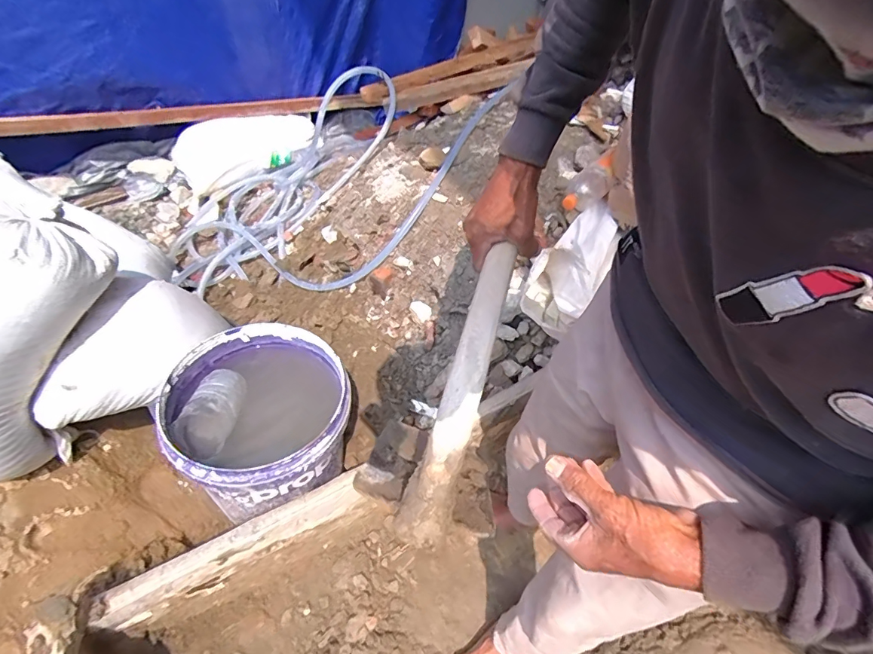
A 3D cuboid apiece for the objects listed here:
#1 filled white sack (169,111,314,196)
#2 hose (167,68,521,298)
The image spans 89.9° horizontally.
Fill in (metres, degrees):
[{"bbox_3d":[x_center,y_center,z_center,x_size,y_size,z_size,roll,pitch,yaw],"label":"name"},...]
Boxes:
[{"bbox_3d":[-0.687,-0.674,1.641,0.525,0.133,0.250,-25,56,-26],"label":"filled white sack"},{"bbox_3d":[-0.344,-0.442,1.391,0.777,0.384,0.888,25,51,14],"label":"hose"}]

